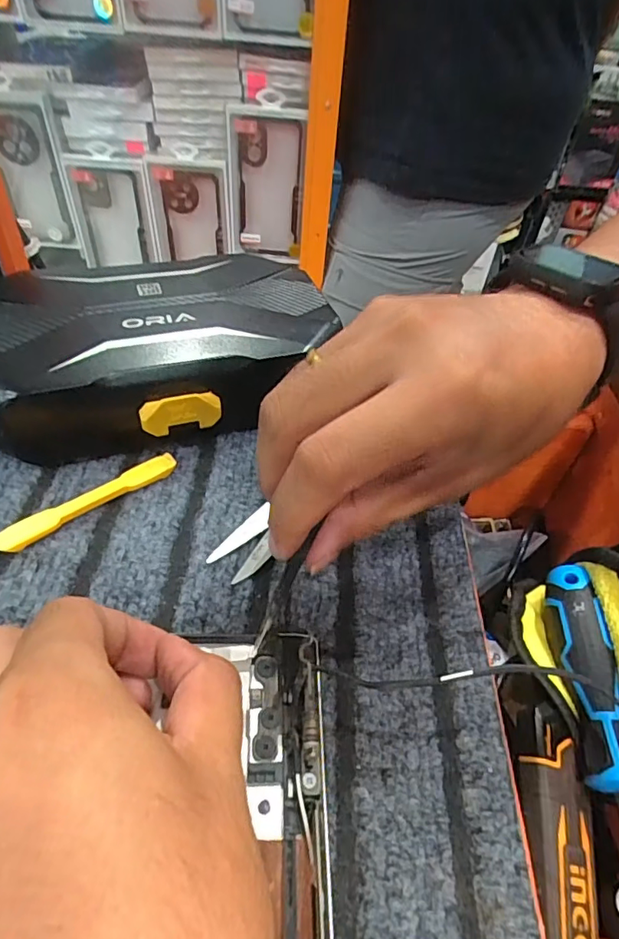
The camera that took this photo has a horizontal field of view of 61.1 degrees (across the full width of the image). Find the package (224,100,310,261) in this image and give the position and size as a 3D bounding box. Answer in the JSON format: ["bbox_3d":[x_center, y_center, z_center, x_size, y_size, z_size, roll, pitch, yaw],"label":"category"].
[{"bbox_3d":[-0.057,-0.369,0.691,0.097,0.182,0.018,4,47,-2],"label":"package"}]

